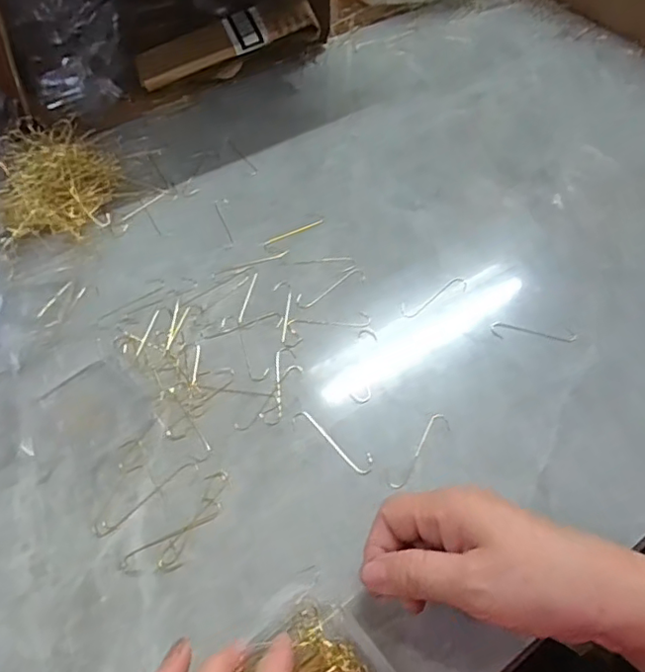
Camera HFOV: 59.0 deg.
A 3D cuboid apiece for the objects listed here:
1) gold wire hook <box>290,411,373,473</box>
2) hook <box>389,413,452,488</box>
[{"bbox_3d":[0.006,0.069,0.378,0.064,0.004,0.015,31,58,19],"label":"gold wire hook"},{"bbox_3d":[0.064,0.075,0.376,0.015,0.004,0.064,36,60,22],"label":"hook"}]

